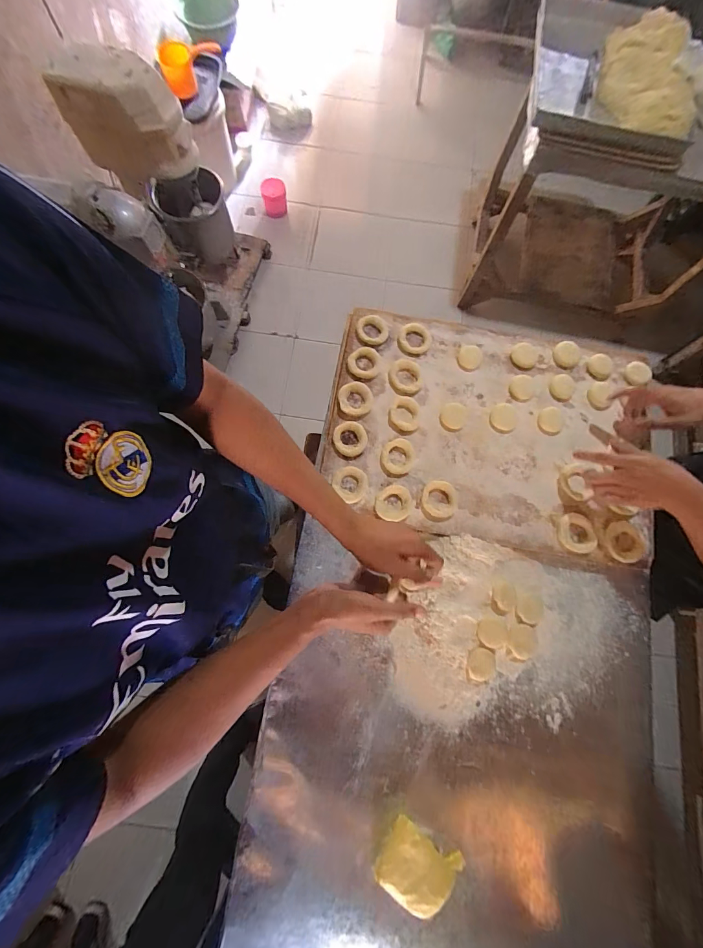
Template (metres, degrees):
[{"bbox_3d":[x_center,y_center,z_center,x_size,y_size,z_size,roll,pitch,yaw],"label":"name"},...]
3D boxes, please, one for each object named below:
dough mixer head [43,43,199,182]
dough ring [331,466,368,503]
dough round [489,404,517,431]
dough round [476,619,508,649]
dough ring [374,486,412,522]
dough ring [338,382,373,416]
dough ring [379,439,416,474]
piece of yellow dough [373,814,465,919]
[{"bbox_3d":[-0.681,-1.081,1.126,0.346,0.276,0.139,10,77,1],"label":"dough mixer head"},{"bbox_3d":[0.000,0.017,0.659,0.058,0.008,0.064,-39,83,-8],"label":"dough ring"},{"bbox_3d":[0.291,-0.108,0.694,0.050,0.007,0.055,0,80,-1],"label":"dough round"},{"bbox_3d":[0.236,0.268,0.612,0.050,0.006,0.045,7,79,0],"label":"dough round"},{"bbox_3d":[0.076,0.050,0.651,0.063,0.014,0.058,0,80,-1],"label":"dough ring"},{"bbox_3d":[0.008,-0.141,0.682,0.064,0.012,0.065,0,80,-1],"label":"dough ring"},{"bbox_3d":[0.085,-0.033,0.668,0.060,0.009,0.067,16,80,2],"label":"dough ring"},{"bbox_3d":[0.097,0.583,0.540,0.115,0.039,0.095,35,81,5],"label":"piece of yellow dough"}]

